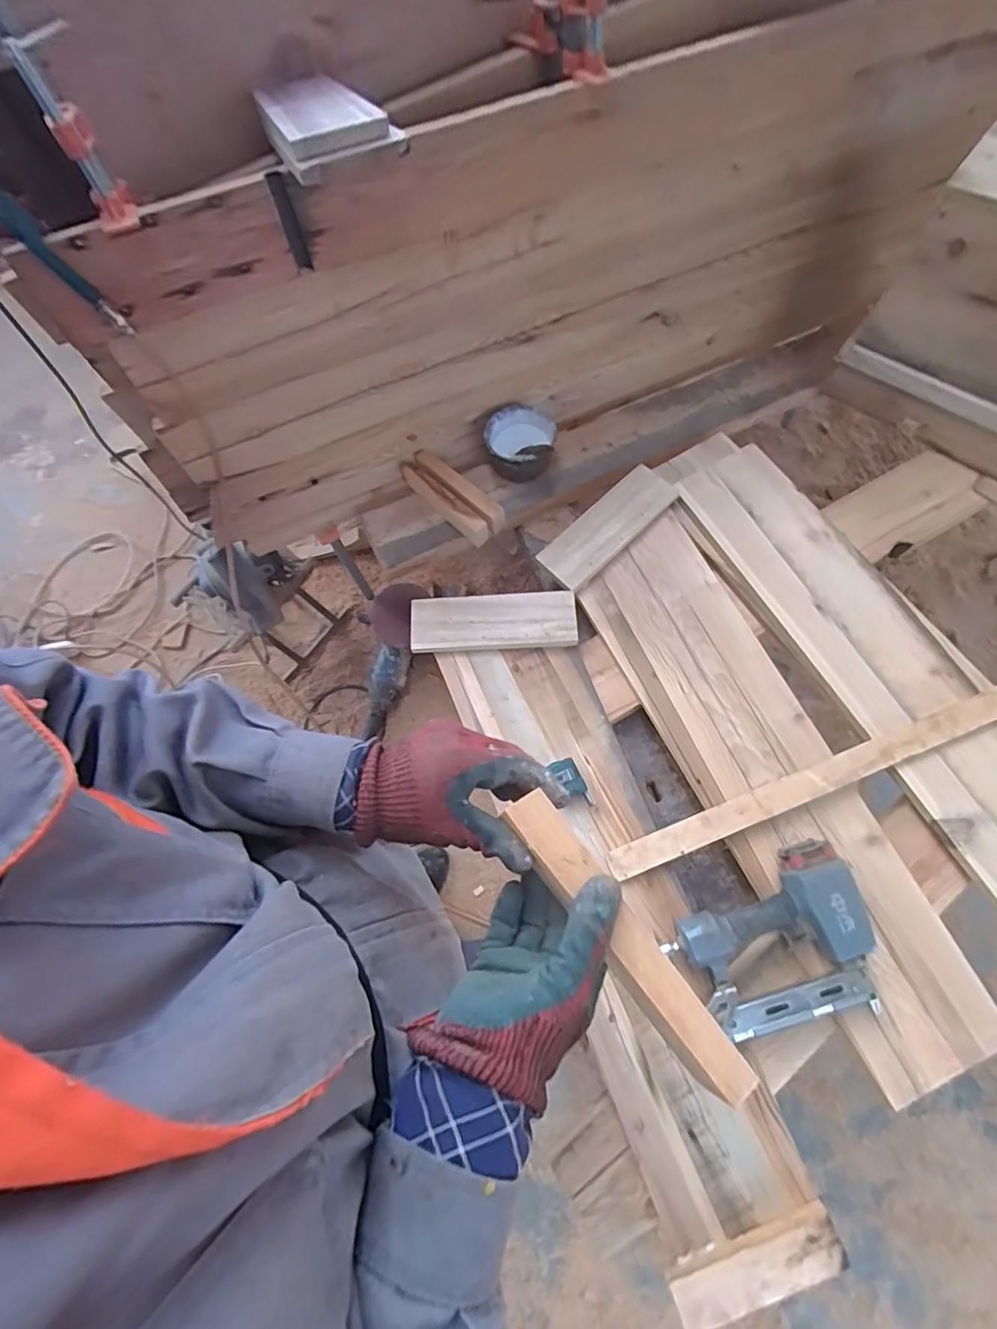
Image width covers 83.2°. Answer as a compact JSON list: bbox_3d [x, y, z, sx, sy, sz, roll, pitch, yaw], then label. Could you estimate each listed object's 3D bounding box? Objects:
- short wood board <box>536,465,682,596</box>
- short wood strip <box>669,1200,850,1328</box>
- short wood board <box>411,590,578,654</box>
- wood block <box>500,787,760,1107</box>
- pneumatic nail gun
[{"bbox_3d":[0.206,-0.257,1.045,0.287,0.015,0.102,-41,74,-11],"label":"short wood board"},{"bbox_3d":[0.313,0.729,0.675,0.210,0.031,0.053,-20,71,-4],"label":"short wood strip"},{"bbox_3d":[-0.010,-0.078,0.999,0.286,0.027,0.103,-2,71,2],"label":"short wood board"},{"bbox_3d":[0.081,0.182,0.372,0.034,0.015,0.220,-37,74,-9],"label":"wood block"},{"bbox_3d":[0.386,0.405,0.771,0.285,0.070,0.208,-31,72,-8],"label":"pneumatic nail gun"}]

